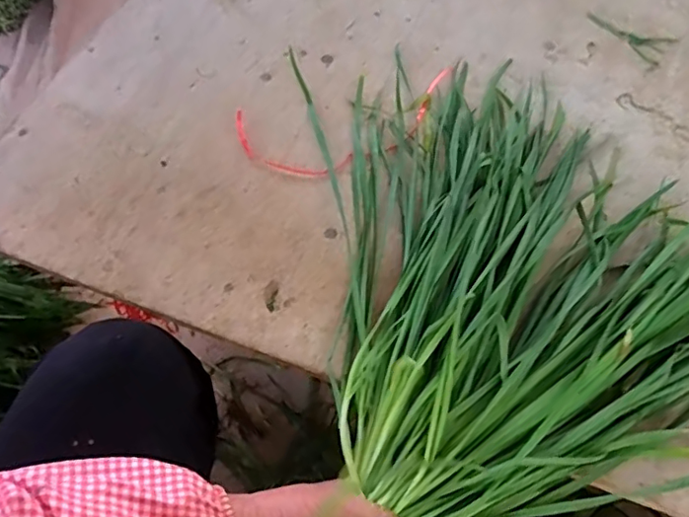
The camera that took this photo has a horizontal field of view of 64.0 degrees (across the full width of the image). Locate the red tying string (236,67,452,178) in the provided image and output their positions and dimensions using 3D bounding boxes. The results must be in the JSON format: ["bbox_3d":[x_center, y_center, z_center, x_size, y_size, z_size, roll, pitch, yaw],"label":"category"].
[{"bbox_3d":[0.018,-0.131,0.532,0.233,0.016,0.084,-19,68,-13],"label":"red tying string"}]

